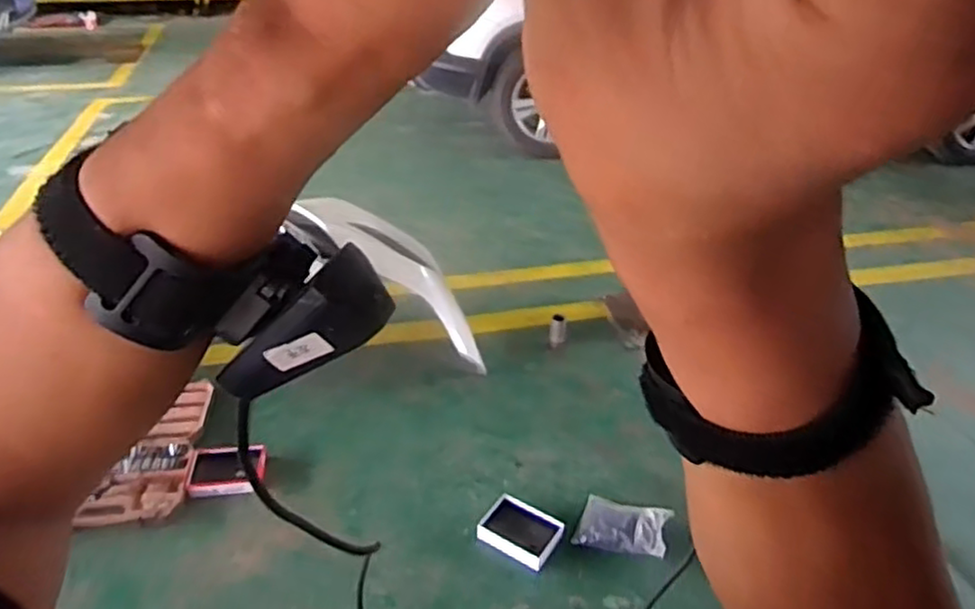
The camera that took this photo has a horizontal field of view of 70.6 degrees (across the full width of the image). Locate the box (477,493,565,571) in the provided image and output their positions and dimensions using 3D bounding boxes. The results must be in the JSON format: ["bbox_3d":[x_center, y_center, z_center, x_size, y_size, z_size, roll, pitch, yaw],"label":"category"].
[{"bbox_3d":[0.085,0.608,1.858,0.213,0.064,0.154,20,37,26],"label":"box"}]

